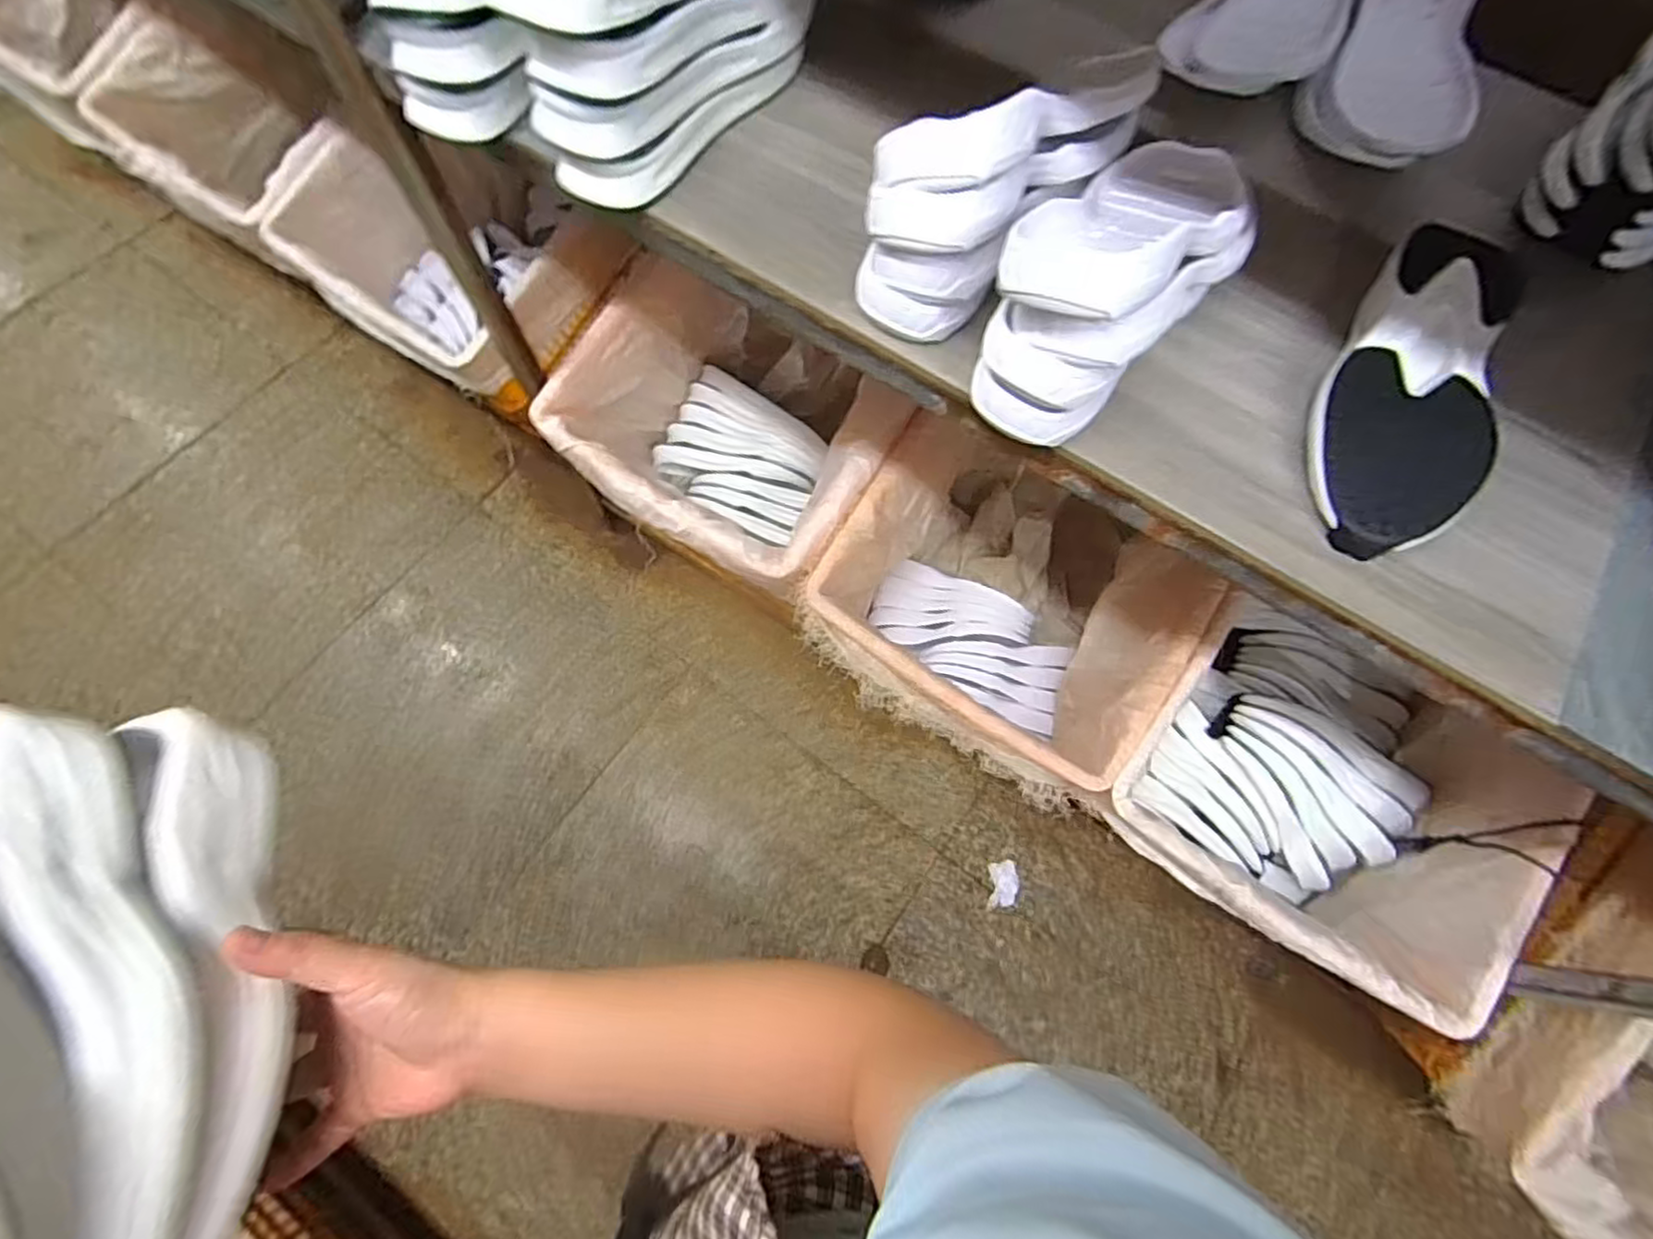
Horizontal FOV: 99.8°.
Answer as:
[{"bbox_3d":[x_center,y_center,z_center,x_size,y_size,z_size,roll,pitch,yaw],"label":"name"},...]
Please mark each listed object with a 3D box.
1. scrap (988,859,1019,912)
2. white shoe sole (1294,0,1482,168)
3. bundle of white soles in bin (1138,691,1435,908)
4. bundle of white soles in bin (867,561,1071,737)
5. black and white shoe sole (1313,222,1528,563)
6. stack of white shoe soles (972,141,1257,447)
[{"bbox_3d":[0.330,0.494,1.292,0.055,0.007,0.088,6,71,0],"label":"scrap"},{"bbox_3d":[0.515,-0.509,0.620,0.123,0.071,0.250,28,69,9],"label":"white shoe sole"},{"bbox_3d":[0.664,0.251,1.037,0.354,0.104,0.243,28,69,9],"label":"bundle of white soles in bin"},{"bbox_3d":[0.256,0.031,1.185,0.358,0.079,0.151,37,71,13],"label":"bundle of white soles in bin"},{"bbox_3d":[0.421,-0.166,0.500,0.108,0.055,0.264,31,70,11],"label":"black and white shoe sole"},{"bbox_3d":[0.208,-0.243,0.477,0.117,0.135,0.249,33,71,11],"label":"stack of white shoe soles"}]

